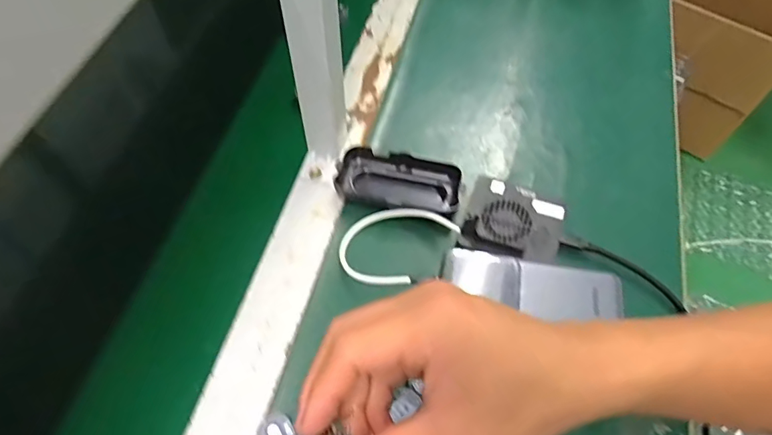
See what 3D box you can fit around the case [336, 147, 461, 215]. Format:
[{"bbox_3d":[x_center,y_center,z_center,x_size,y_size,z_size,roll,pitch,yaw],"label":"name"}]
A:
[{"bbox_3d":[0.012,-0.034,0.440,0.106,0.023,0.051,6,60,3],"label":"case"}]

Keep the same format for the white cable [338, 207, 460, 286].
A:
[{"bbox_3d":[0.004,0.021,0.407,0.074,0.027,0.084,39,67,20],"label":"white cable"}]

